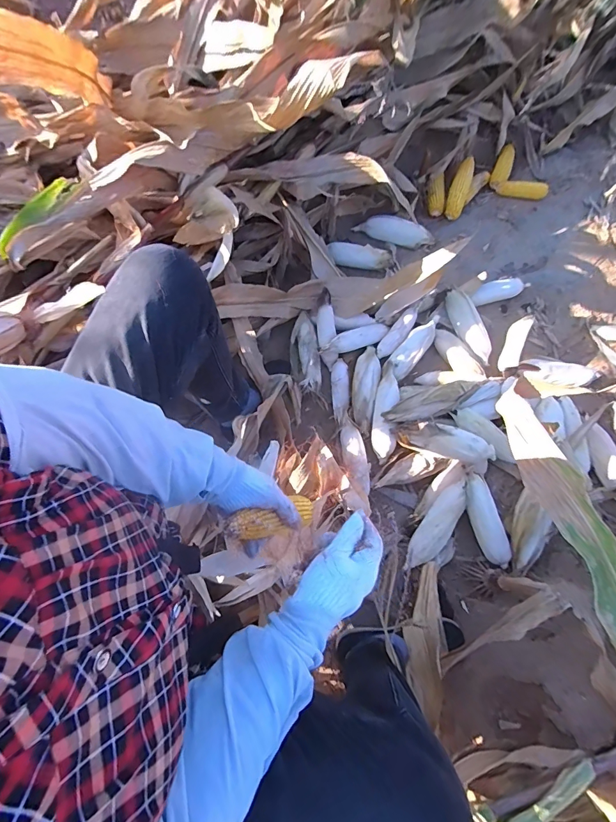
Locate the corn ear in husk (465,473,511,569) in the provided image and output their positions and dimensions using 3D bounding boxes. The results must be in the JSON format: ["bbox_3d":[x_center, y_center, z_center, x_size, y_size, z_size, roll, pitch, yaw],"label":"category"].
[{"bbox_3d":[0.384,0.235,0.847,0.059,0.050,0.194,-17,80,5],"label":"corn ear in husk"}]

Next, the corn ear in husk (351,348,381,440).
[{"bbox_3d":[0.137,-0.063,0.945,0.063,0.043,0.236,12,68,3],"label":"corn ear in husk"}]

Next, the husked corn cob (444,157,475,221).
[{"bbox_3d":[0.450,-0.660,1.146,0.057,0.053,0.175,19,105,5],"label":"husked corn cob"}]

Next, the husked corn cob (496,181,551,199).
[{"bbox_3d":[0.661,-0.680,1.195,0.152,0.037,0.043,12,68,3],"label":"husked corn cob"}]

